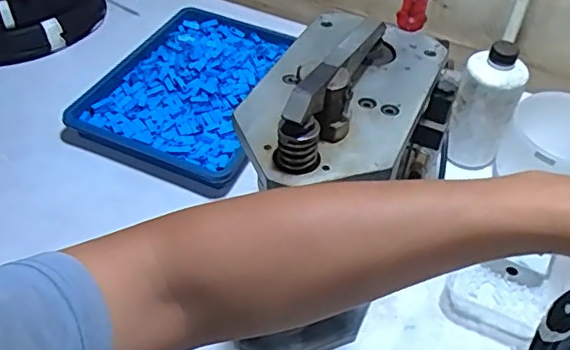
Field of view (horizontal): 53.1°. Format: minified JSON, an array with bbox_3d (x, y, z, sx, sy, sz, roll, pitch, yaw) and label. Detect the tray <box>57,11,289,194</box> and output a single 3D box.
[{"bbox_3d":[-0.118,-0.126,0.808,0.223,0.041,0.311,19,47,14],"label":"tray"}]

